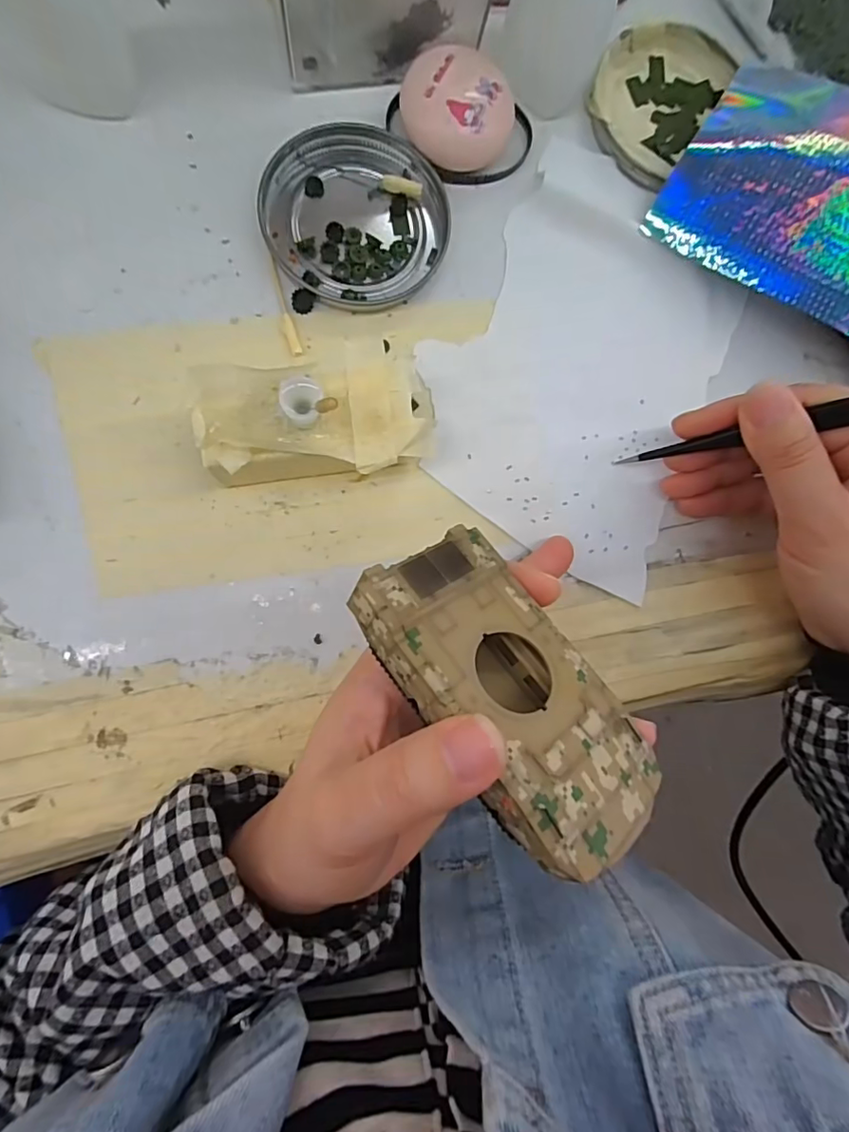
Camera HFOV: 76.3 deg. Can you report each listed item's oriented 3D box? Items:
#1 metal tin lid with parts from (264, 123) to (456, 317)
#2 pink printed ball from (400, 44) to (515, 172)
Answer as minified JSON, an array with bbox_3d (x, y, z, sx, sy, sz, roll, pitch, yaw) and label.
[{"bbox_3d":[-0.030,-0.152,0.234,0.076,0.009,0.079,1,85,-7],"label":"metal tin lid with parts"},{"bbox_3d":[0.014,-0.195,0.235,0.047,0.023,0.043,1,85,-7],"label":"pink printed ball"}]

